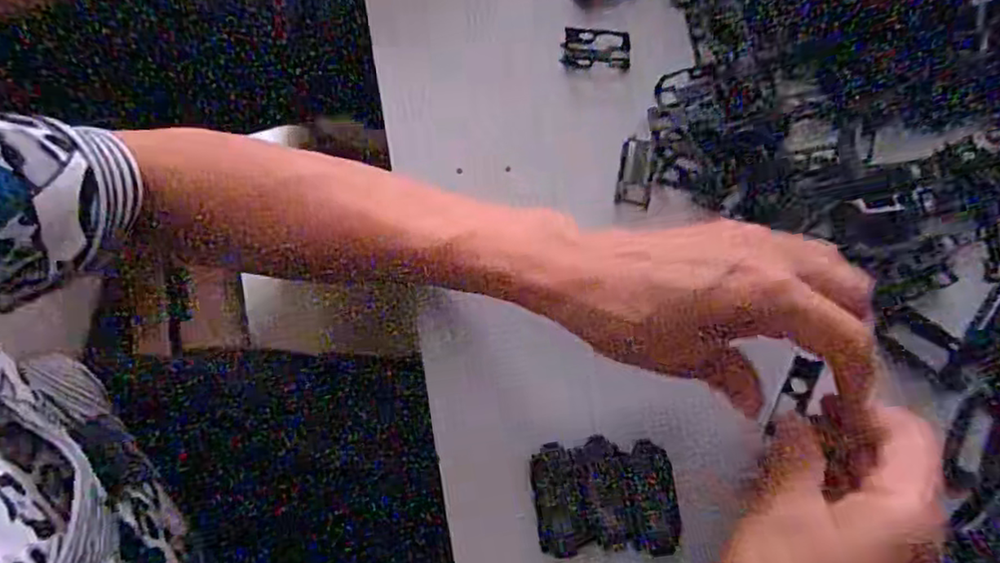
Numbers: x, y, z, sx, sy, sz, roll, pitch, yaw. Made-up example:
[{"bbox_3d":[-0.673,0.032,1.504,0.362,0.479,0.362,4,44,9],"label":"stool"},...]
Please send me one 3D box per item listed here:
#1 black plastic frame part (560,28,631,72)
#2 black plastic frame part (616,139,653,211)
[{"bbox_3d":[0.057,-0.136,0.375,0.039,0.014,0.018,4,78,1],"label":"black plastic frame part"},{"bbox_3d":[0.074,-0.060,0.351,0.018,0.011,0.039,9,78,2],"label":"black plastic frame part"}]

